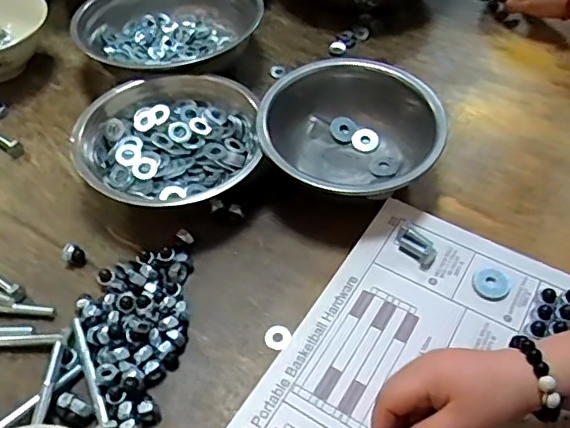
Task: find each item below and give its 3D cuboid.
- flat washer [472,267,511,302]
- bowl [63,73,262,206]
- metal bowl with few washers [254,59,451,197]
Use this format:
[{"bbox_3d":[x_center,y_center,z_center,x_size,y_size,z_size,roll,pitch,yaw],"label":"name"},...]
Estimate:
[{"bbox_3d":[0.174,0.059,0.483,0.030,0.004,0.032,13,52,11],"label":"flat washer"},{"bbox_3d":[-0.112,-0.068,0.565,0.167,0.060,0.170,0,50,0],"label":"bowl"},{"bbox_3d":[0.062,-0.073,0.562,0.164,0.069,0.169,4,51,4],"label":"metal bowl with few washers"}]

